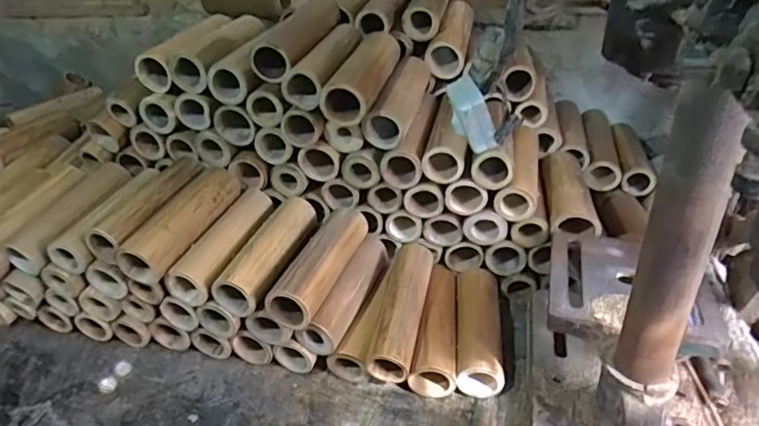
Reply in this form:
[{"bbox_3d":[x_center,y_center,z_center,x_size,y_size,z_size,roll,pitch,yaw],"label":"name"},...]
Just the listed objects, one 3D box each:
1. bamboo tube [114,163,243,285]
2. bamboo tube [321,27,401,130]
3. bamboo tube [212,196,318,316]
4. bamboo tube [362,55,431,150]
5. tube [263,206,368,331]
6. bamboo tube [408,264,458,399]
[{"bbox_3d":[-0.243,0.008,0.654,0.060,0.047,0.182,11,39,21],"label":"bamboo tube"},{"bbox_3d":[-0.016,-0.182,0.675,0.057,0.054,0.190,6,38,15],"label":"bamboo tube"},{"bbox_3d":[-0.136,0.046,0.666,0.059,0.051,0.183,10,39,19],"label":"bamboo tube"},{"bbox_3d":[0.037,-0.154,0.694,0.057,0.057,0.185,9,38,19],"label":"bamboo tube"},{"bbox_3d":[-0.070,0.057,0.634,0.058,0.048,0.178,11,39,20],"label":"tube"},{"bbox_3d":[0.073,0.141,0.667,0.051,0.052,0.181,1,36,8],"label":"bamboo tube"}]

